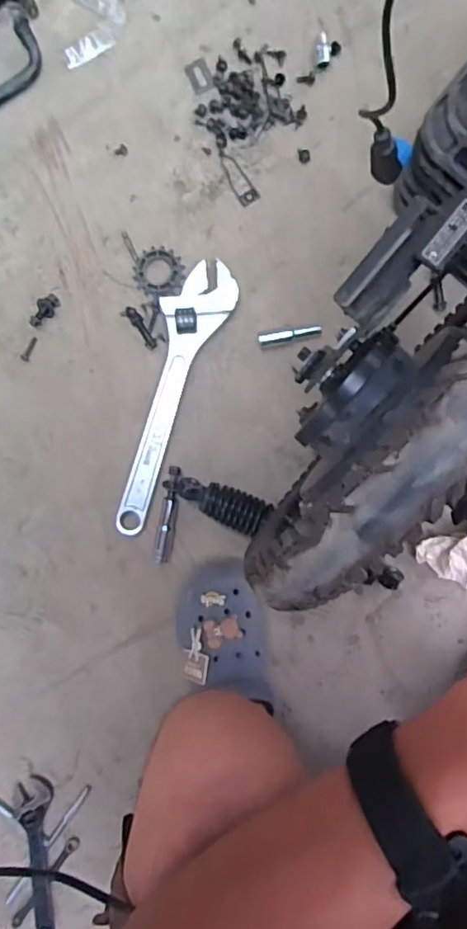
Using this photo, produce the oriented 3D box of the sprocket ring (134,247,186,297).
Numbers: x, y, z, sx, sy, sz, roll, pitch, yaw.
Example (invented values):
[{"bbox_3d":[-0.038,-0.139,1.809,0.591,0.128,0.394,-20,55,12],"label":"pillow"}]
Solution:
[{"bbox_3d":[-0.096,-0.248,0.757,0.066,0.010,0.062,0,89,4],"label":"sprocket ring"}]

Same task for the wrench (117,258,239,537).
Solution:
[{"bbox_3d":[-0.083,-0.083,0.741,0.078,0.018,0.351,20,91,4],"label":"wrench"}]

